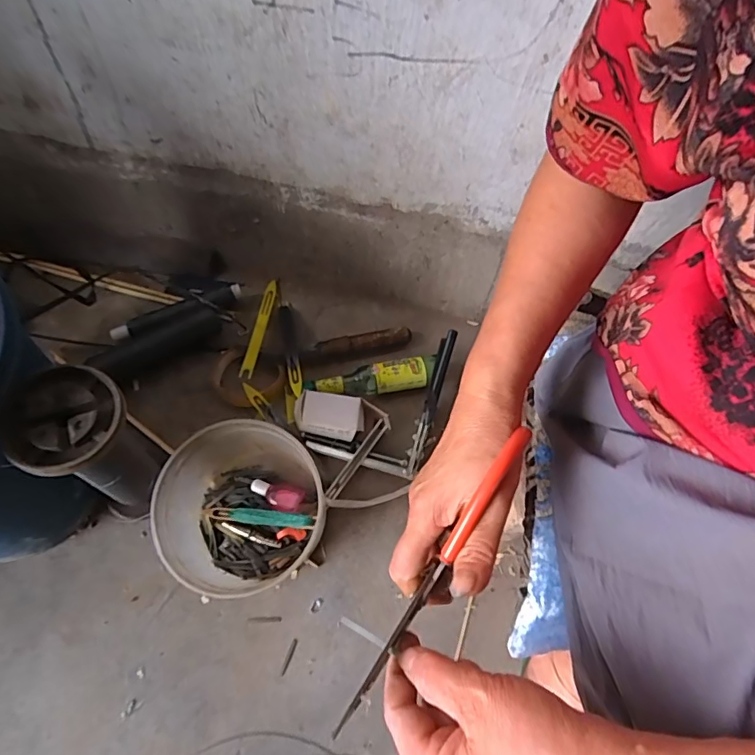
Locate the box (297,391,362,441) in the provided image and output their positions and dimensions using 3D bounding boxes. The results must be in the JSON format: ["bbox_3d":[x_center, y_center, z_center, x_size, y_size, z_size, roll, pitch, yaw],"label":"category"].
[{"bbox_3d":[-0.055,0.047,0.604,0.080,0.043,0.045,5,64,0],"label":"box"}]

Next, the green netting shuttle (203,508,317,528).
[{"bbox_3d":[-0.130,0.152,0.552,0.137,0.020,0.019,-1,62,19],"label":"green netting shuttle"}]

